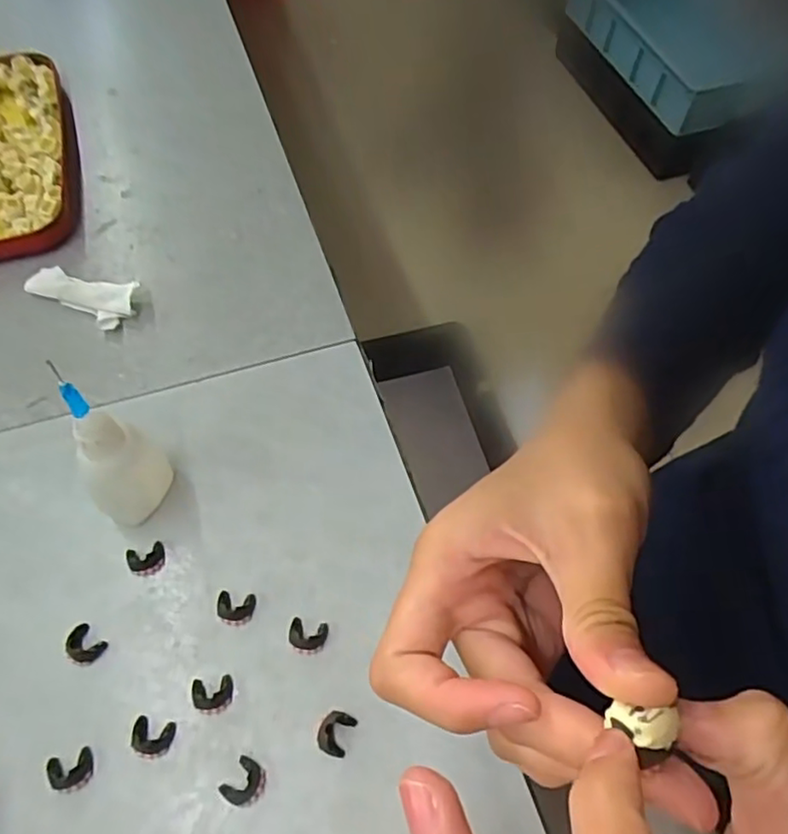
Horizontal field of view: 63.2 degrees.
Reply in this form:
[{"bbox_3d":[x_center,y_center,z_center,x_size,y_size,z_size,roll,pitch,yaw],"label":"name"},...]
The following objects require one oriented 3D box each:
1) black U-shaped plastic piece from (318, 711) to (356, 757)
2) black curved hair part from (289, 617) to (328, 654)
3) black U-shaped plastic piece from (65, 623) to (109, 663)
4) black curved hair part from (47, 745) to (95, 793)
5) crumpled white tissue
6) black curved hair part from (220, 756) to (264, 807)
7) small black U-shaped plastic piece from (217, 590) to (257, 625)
[{"bbox_3d":[-0.023,0.125,0.254,0.013,0.007,0.016,19,60,10],"label":"black U-shaped plastic piece"},{"bbox_3d":[-0.037,0.094,0.274,0.016,0.006,0.014,7,58,3],"label":"black curved hair part"},{"bbox_3d":[-0.132,0.096,0.272,0.016,0.007,0.012,33,63,17],"label":"black U-shaped plastic piece"},{"bbox_3d":[-0.125,0.136,0.246,0.016,0.004,0.014,-17,60,-12],"label":"black curved hair part"},{"bbox_3d":[-0.182,-0.069,0.370,0.066,0.013,0.030,14,59,7],"label":"crumpled white tissue"},{"bbox_3d":[-0.057,0.141,0.246,0.014,0.004,0.016,33,63,17],"label":"black curved hair part"},{"bbox_3d":[-0.070,0.083,0.280,0.016,0.007,0.014,3,58,0],"label":"small black U-shaped plastic piece"}]

